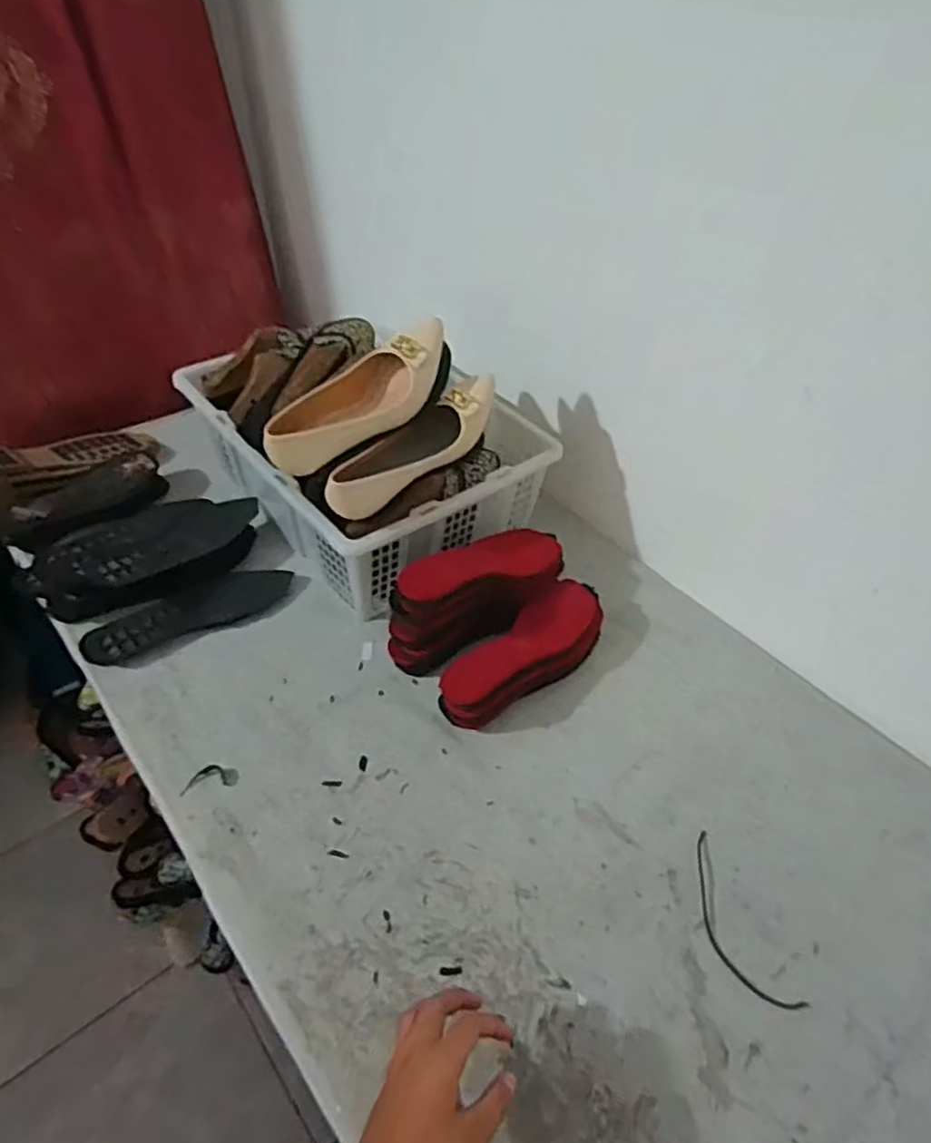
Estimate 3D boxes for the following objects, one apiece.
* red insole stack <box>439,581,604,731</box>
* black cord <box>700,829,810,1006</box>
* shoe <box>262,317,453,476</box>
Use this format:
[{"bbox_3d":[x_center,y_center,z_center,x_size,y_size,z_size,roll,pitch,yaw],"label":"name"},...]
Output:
[{"bbox_3d":[0.076,0.094,0.810,0.240,0.082,0.076,-28,53,-29],"label":"red insole stack"},{"bbox_3d":[0.249,0.330,0.647,0.052,0.006,0.162,-12,47,-16],"label":"black cord"},{"bbox_3d":[-0.116,-0.200,0.764,0.257,0.081,0.079,-30,54,-30],"label":"shoe"}]

